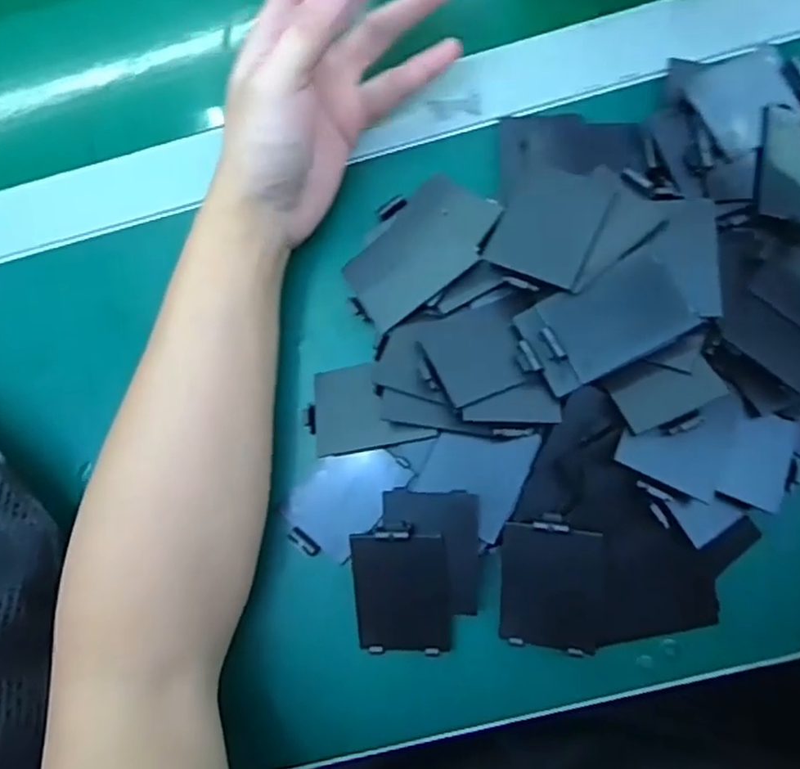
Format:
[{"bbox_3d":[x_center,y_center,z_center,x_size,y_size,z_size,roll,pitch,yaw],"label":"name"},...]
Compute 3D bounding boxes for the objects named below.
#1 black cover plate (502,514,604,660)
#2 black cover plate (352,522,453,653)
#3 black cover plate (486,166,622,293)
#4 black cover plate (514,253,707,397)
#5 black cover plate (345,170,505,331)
[{"bbox_3d":[0.070,0.095,0.305,0.045,0.008,0.065,4,101,18],"label":"black cover plate"},{"bbox_3d":[0.000,0.099,0.314,0.045,0.006,0.067,-2,102,6],"label":"black cover plate"},{"bbox_3d":[0.074,-0.079,0.319,0.046,0.004,0.059,24,75,15],"label":"black cover plate"},{"bbox_3d":[0.094,-0.029,0.301,0.078,0.007,0.042,-28,82,2],"label":"black cover plate"},{"bbox_3d":[0.009,-0.067,0.332,0.083,0.004,0.050,-47,64,1],"label":"black cover plate"}]

